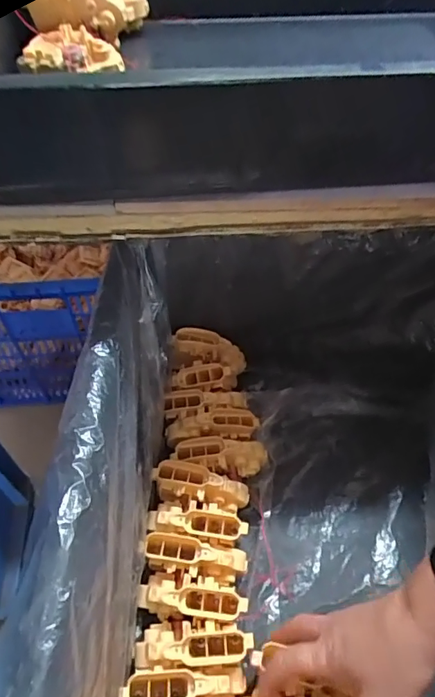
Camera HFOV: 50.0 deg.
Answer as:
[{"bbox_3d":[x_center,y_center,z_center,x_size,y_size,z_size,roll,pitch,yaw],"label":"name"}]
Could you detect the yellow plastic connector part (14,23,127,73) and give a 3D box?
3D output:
[{"bbox_3d":[-0.154,-0.323,0.507,0.102,0.029,0.076,16,55,12],"label":"yellow plastic connector part"}]

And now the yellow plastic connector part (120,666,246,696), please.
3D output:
[{"bbox_3d":[-0.027,0.282,0.390,0.101,0.036,0.024,-3,53,-2],"label":"yellow plastic connector part"}]

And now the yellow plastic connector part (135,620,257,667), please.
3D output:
[{"bbox_3d":[-0.021,0.258,0.407,0.100,0.032,0.032,1,53,1],"label":"yellow plastic connector part"}]

